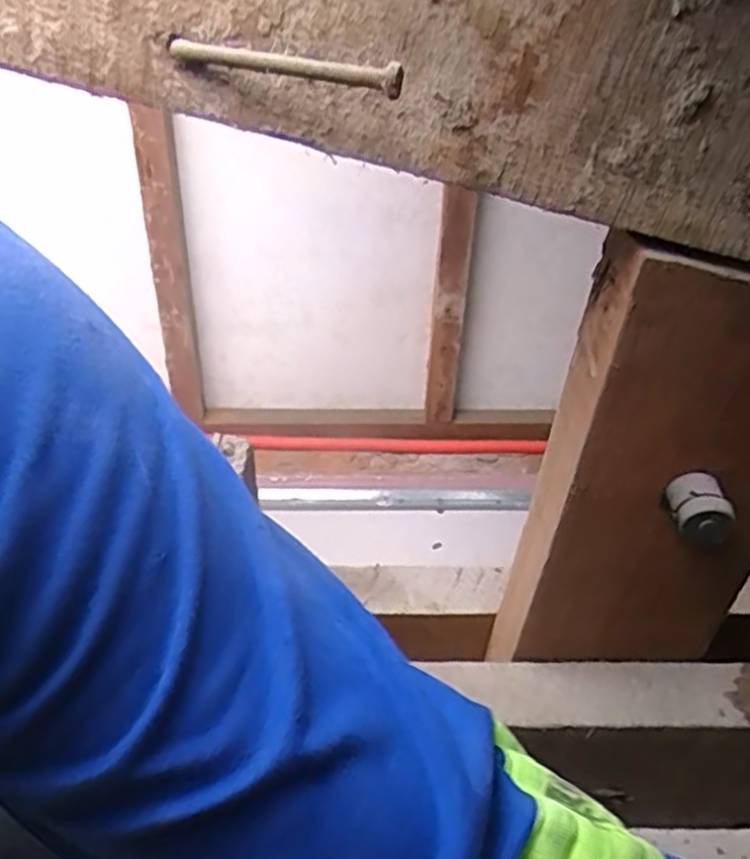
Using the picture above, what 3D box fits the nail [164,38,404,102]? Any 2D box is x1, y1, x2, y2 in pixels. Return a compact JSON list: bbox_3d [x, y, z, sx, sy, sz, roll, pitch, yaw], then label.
[{"bbox_3d":[-0.028,-0.111,0.223,0.077,0.007,0.006,17,40,18],"label":"nail"}]

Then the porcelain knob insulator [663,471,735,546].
[{"bbox_3d":[0.149,0.037,0.338,0.020,0.022,0.028,1,38,-2],"label":"porcelain knob insulator"}]

